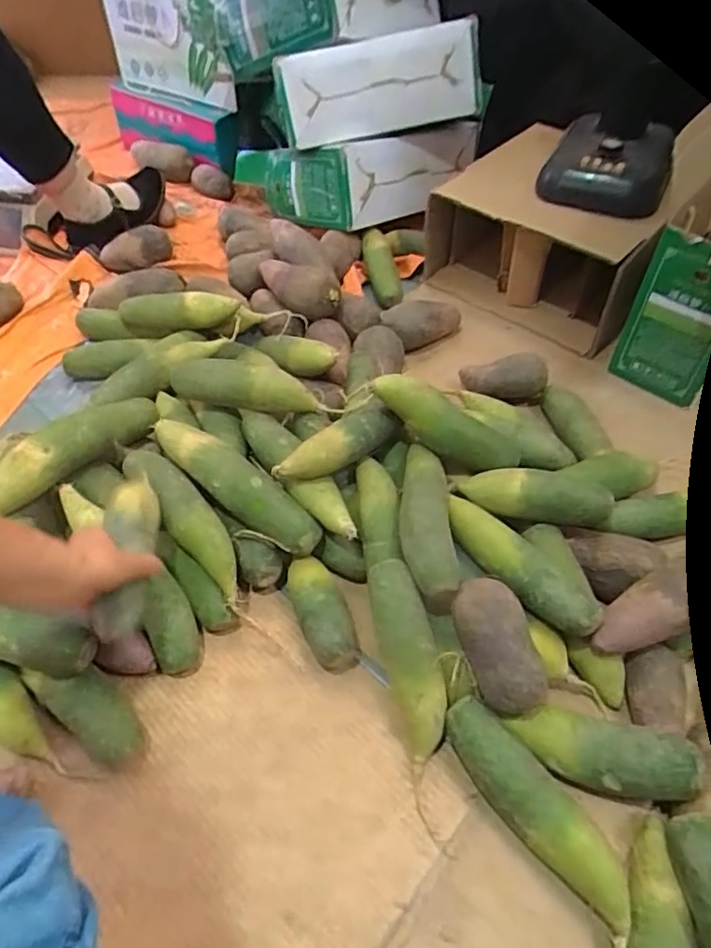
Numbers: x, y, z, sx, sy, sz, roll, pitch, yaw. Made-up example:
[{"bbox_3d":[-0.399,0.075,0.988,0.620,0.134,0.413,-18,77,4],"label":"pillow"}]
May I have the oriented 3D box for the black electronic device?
[{"bbox_3d":[0.413,-0.516,0.955,0.188,0.112,0.150,18,53,13],"label":"black electronic device"}]

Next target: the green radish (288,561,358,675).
[{"bbox_3d":[-0.041,0.157,0.655,0.056,0.058,0.125,-19,53,-16],"label":"green radish"}]

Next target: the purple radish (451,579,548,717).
[{"bbox_3d":[0.142,0.175,0.582,0.064,0.071,0.126,-13,53,-10],"label":"purple radish"}]

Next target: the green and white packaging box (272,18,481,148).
[{"bbox_3d":[0.029,-0.680,1.031,0.360,0.148,0.131,3,50,18],"label":"green and white packaging box"}]

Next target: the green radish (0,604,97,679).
[{"bbox_3d":[-0.363,0.163,0.570,0.190,0.061,0.045,1,52,1],"label":"green radish"}]

